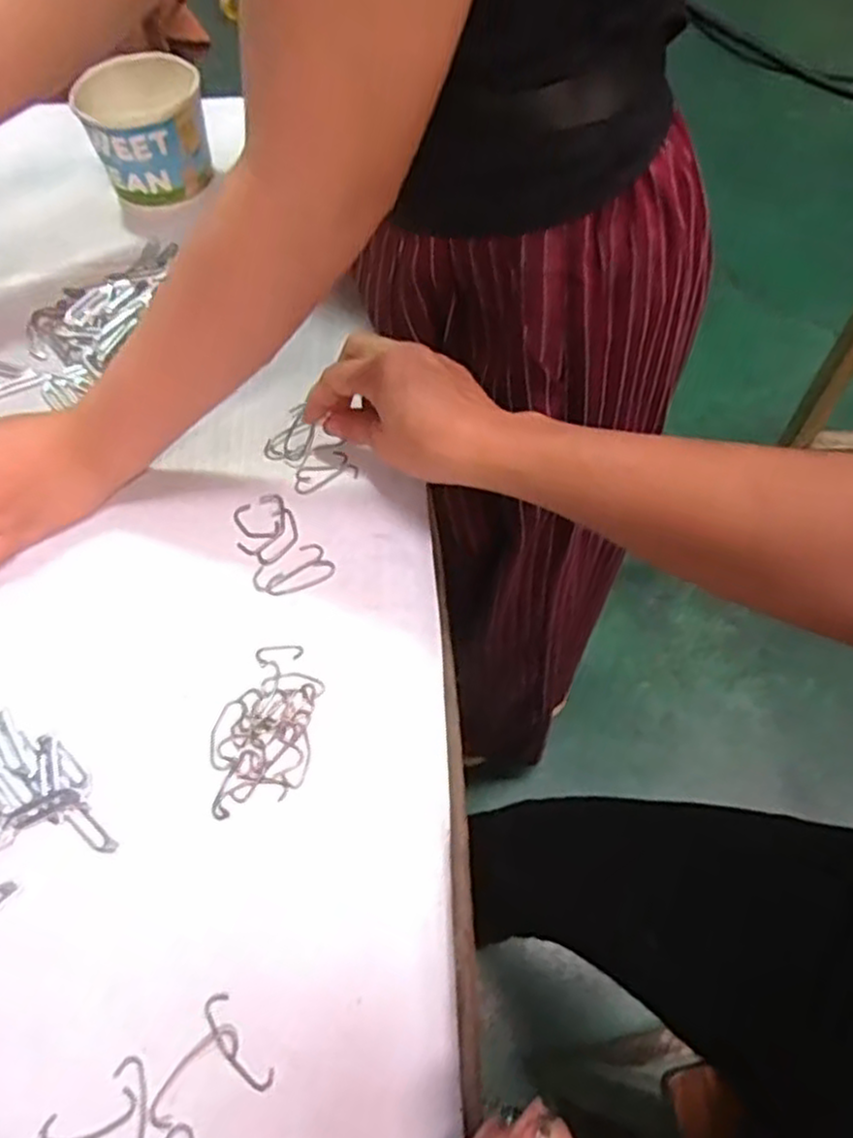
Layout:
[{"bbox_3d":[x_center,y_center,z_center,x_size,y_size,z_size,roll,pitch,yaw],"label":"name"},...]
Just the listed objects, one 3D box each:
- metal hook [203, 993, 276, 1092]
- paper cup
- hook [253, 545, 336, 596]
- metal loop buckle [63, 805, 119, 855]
[{"bbox_3d":[-0.077,0.191,0.304,0.012,0.004,0.041,-37,66,-20],"label":"metal hook"},{"bbox_3d":[-0.210,-0.330,0.574,0.087,0.083,0.081,-9,59,-6],"label":"paper cup"},{"bbox_3d":[-0.075,0.001,0.421,0.042,0.004,0.026,-24,62,-14],"label":"hook"},{"bbox_3d":[-0.156,0.121,0.349,0.030,0.004,0.009,33,64,18],"label":"metal loop buckle"}]

